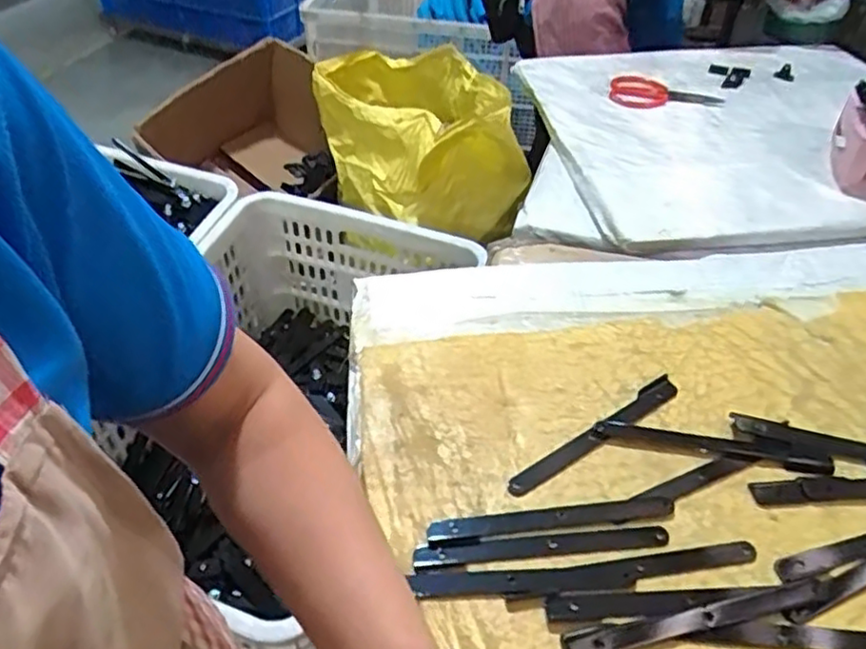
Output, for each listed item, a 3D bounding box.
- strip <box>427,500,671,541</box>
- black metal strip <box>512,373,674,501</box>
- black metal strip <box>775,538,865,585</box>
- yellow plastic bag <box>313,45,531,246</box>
[{"bbox_3d":[0.104,0.170,0.585,0.213,0.007,0.021,-4,45,-5],"label":"strip"},{"bbox_3d":[0.161,0.106,0.650,0.218,0.008,0.024,-28,51,-26],"label":"black metal strip"},{"bbox_3d":[0.390,0.186,0.573,0.216,0.005,0.023,-10,45,-11],"label":"black metal strip"},{"bbox_3d":[-0.044,-0.358,1.237,0.262,0.199,0.470,-18,47,-18],"label":"yellow plastic bag"}]

